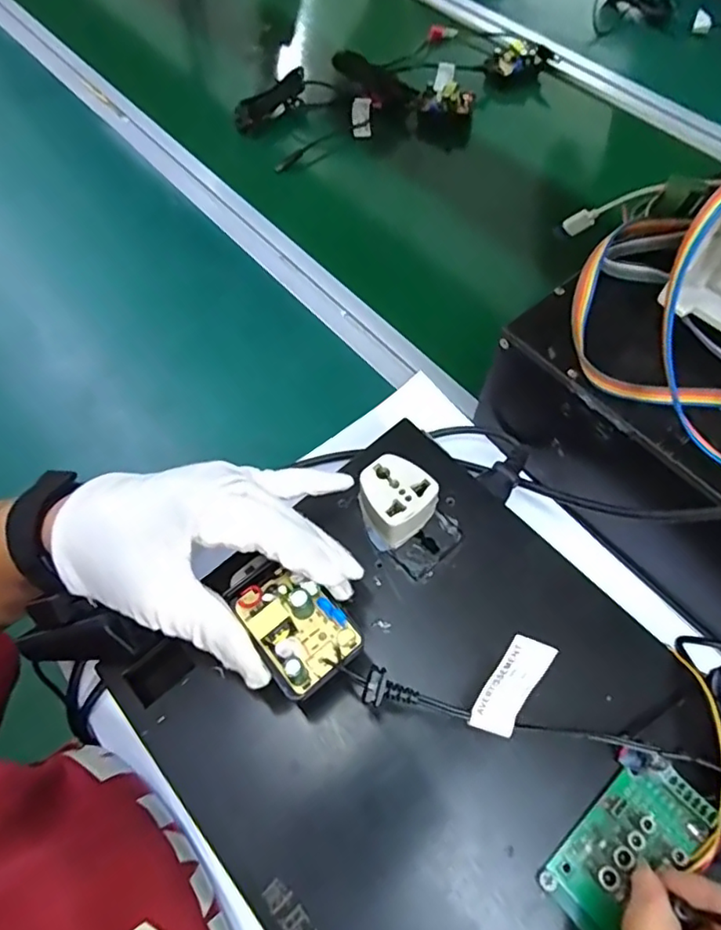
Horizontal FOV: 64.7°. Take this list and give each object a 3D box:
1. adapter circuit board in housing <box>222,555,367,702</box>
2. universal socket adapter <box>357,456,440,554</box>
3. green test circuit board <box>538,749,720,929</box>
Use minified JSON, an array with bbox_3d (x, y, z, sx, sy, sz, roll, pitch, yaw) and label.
[{"bbox_3d":[-0.031,0.065,0.248,0.038,0.017,0.063,-33,65,-19],"label":"adapter circuit board in housing"},{"bbox_3d":[0.019,0.020,0.320,0.038,0.034,0.039,-31,65,-18],"label":"universal socket adapter"},{"bbox_3d":[0.117,0.167,0.249,0.076,0.016,0.043,-38,67,-14],"label":"green test circuit board"}]

